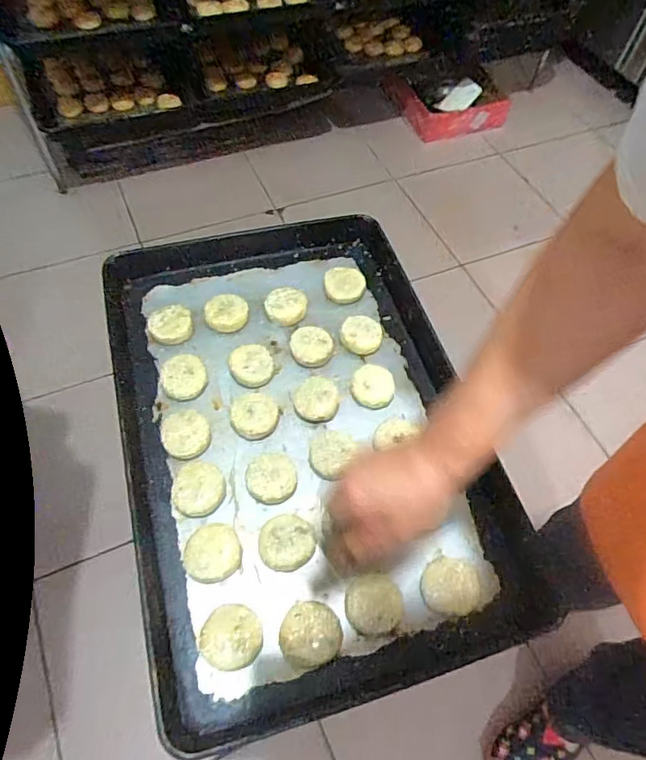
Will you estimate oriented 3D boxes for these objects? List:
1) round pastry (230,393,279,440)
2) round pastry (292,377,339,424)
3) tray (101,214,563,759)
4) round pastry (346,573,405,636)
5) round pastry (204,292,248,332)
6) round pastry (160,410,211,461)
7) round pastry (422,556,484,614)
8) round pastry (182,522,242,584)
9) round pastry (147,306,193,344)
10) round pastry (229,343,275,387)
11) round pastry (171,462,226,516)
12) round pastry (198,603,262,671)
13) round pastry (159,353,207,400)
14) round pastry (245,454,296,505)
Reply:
[{"bbox_3d":[-0.083,0.043,0.642,0.055,0.024,0.048,-11,59,-12],"label":"round pastry"},{"bbox_3d":[-0.009,0.022,0.663,0.055,0.032,0.056,2,57,-3],"label":"round pastry"},{"bbox_3d":[-0.024,0.043,0.649,0.413,0.047,0.597,-13,59,-13],"label":"tray"},{"bbox_3d":[0.052,0.227,0.544,0.056,0.015,0.057,2,57,-3],"label":"round pastry"},{"bbox_3d":[-0.131,-0.093,0.726,0.058,0.022,0.050,-7,58,-9],"label":"round pastry"},{"bbox_3d":[-0.161,0.064,0.622,0.054,0.022,0.052,2,57,-3],"label":"round pastry"},{"bbox_3d":[0.136,0.217,0.558,0.060,0.013,0.056,2,57,-3],"label":"round pastry"},{"bbox_3d":[-0.115,0.179,0.552,0.057,0.016,0.055,-5,57,-8],"label":"round pastry"},{"bbox_3d":[-0.203,-0.075,0.707,0.057,0.021,0.051,-15,59,-14],"label":"round pastry"},{"bbox_3d":[-0.091,-0.019,0.679,0.055,0.025,0.047,-6,58,-9],"label":"round pastry"},{"bbox_3d":[-0.138,0.121,0.590,0.054,0.021,0.058,2,57,-3],"label":"round pastry"},{"bbox_3d":[-0.090,0.250,0.518,0.057,0.021,0.054,-1,57,-5],"label":"round pastry"},{"bbox_3d":[-0.175,-0.005,0.665,0.055,0.016,0.059,2,57,-3],"label":"round pastry"},{"bbox_3d":[-0.057,0.109,0.608,0.057,0.024,0.058,2,57,-3],"label":"round pastry"}]

